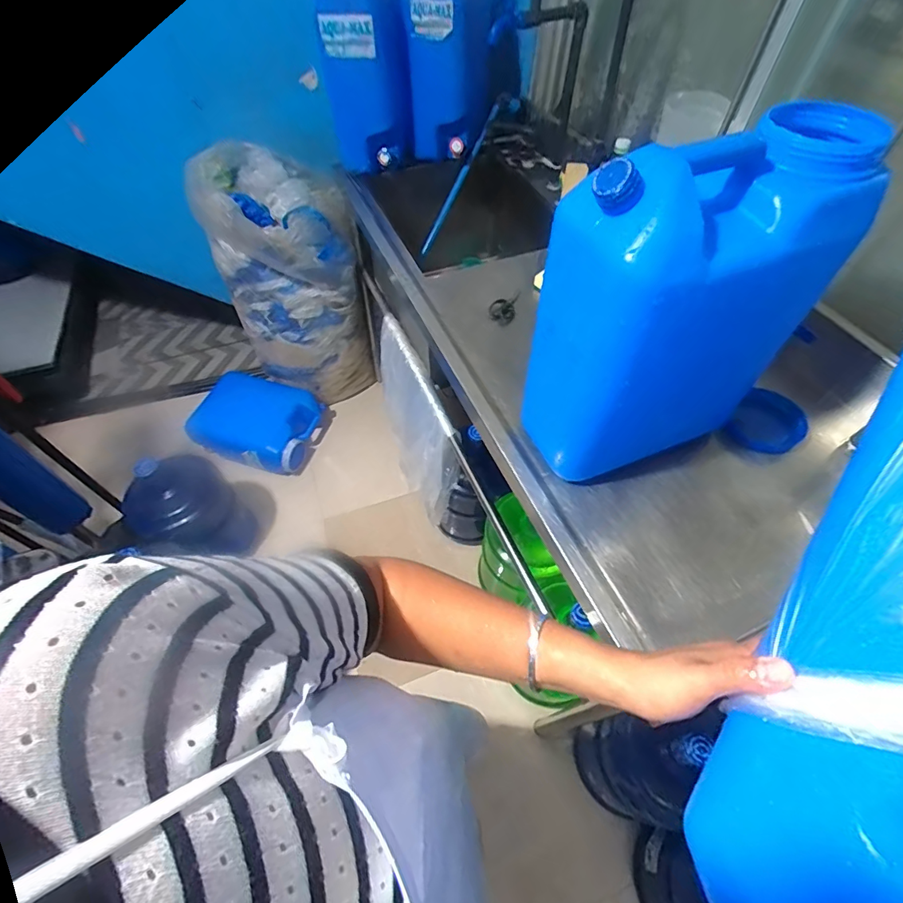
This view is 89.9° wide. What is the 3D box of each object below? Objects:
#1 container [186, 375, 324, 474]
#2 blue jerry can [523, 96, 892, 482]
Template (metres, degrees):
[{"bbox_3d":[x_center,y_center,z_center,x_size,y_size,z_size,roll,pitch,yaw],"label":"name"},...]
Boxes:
[{"bbox_3d":[-0.743,-0.123,1.737,0.446,0.137,0.348,16,56,10],"label":"container"},{"bbox_3d":[0.269,-0.151,0.558,0.290,0.383,0.148,-15,56,-12],"label":"blue jerry can"}]

